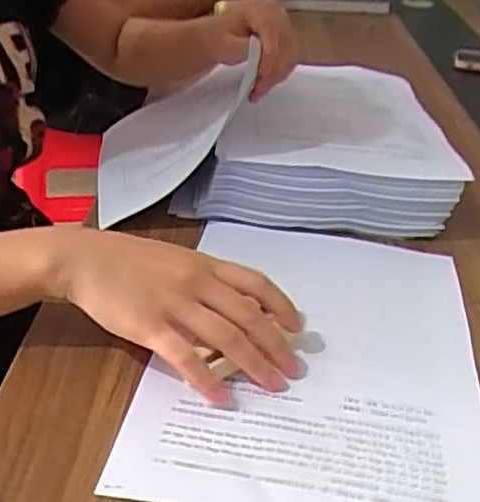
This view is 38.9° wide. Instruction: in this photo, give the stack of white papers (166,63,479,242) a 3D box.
[{"bbox_3d":[0.079,-0.124,0.707,0.235,0.063,0.328,7,30,0],"label":"stack of white papers"}]

